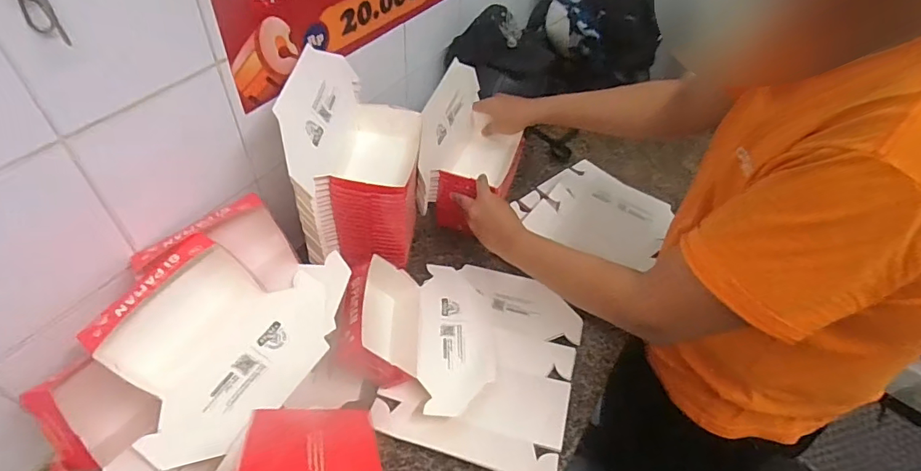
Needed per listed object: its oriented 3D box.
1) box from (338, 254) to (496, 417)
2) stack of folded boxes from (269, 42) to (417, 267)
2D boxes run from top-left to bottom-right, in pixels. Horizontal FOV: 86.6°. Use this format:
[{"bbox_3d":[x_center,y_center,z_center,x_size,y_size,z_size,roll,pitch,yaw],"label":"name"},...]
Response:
[{"bbox_3d":[-0.062,0.141,0.788,0.233,0.114,0.274,-4,49,-8],"label":"box"},{"bbox_3d":[-0.161,-0.127,0.805,0.186,0.280,0.273,0,48,-5],"label":"stack of folded boxes"}]

